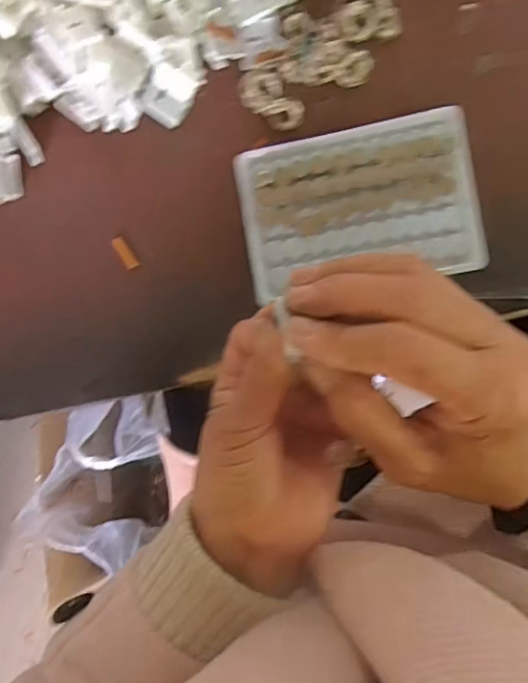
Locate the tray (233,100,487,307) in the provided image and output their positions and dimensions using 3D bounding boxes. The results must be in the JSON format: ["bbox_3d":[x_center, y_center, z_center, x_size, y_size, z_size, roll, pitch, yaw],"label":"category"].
[{"bbox_3d":[0.054,-0.080,0.335,0.133,0.009,0.093,-9,88,9],"label":"tray"}]

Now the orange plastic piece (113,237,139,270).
[{"bbox_3d":[-0.087,-0.056,0.361,0.008,0.004,0.022,-32,84,8],"label":"orange plastic piece"}]

